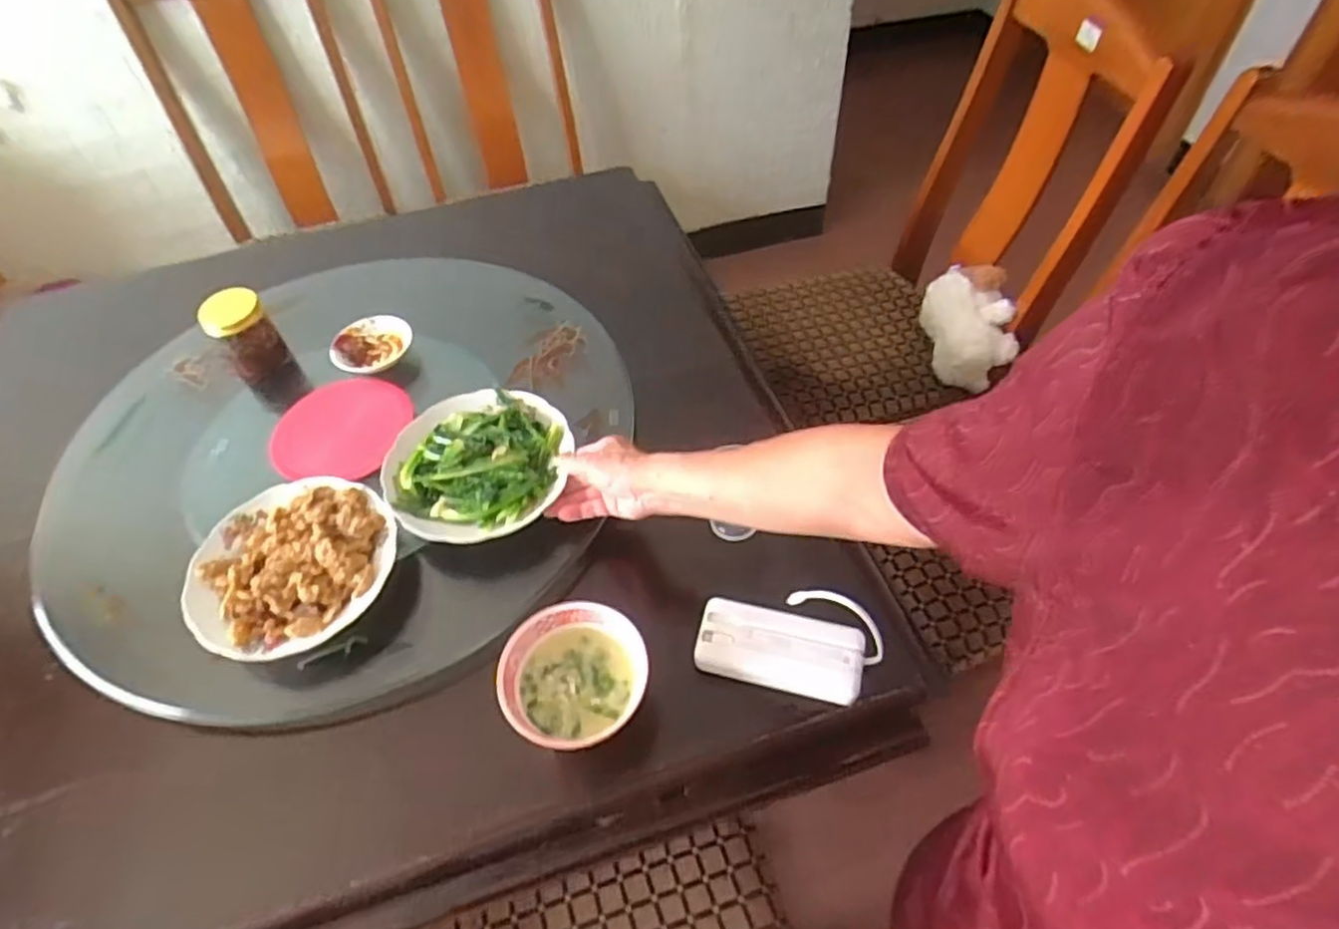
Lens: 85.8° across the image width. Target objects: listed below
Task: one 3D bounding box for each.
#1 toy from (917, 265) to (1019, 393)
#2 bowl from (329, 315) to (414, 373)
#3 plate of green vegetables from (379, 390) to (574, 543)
[{"bbox_3d":[0.532,-0.253,1.307,0.122,0.144,0.197,0,54,-3],"label":"toy"},{"bbox_3d":[-0.390,-0.156,0.946,0.100,0.029,0.094,-5,55,-6],"label":"bowl"},{"bbox_3d":[-0.215,-0.004,0.797,0.198,0.037,0.203,1,54,-2],"label":"plate of green vegetables"}]

